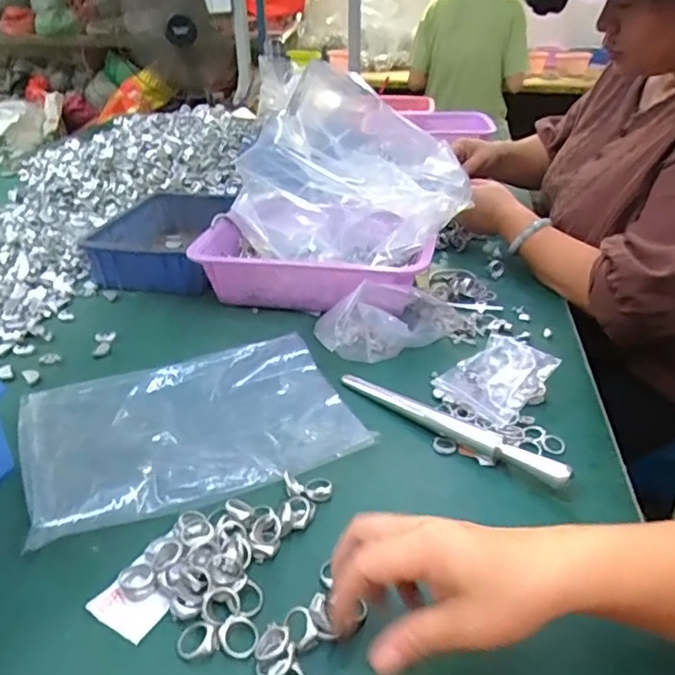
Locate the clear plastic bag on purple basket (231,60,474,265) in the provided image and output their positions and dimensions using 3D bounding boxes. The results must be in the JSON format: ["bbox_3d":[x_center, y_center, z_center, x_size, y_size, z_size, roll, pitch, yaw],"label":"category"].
[{"bbox_3d":[0.025,-0.199,0.773,0.282,0.161,0.235,13,34,23],"label":"clear plastic bag on purple basket"}]

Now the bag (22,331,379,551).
[{"bbox_3d":[-0.137,0.075,0.543,0.284,0.020,0.218,-15,34,-22],"label":"bag"}]

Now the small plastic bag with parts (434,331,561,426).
[{"bbox_3d":[0.164,0.038,0.582,0.118,0.021,0.087,-26,39,-36],"label":"small plastic bag with parts"}]

